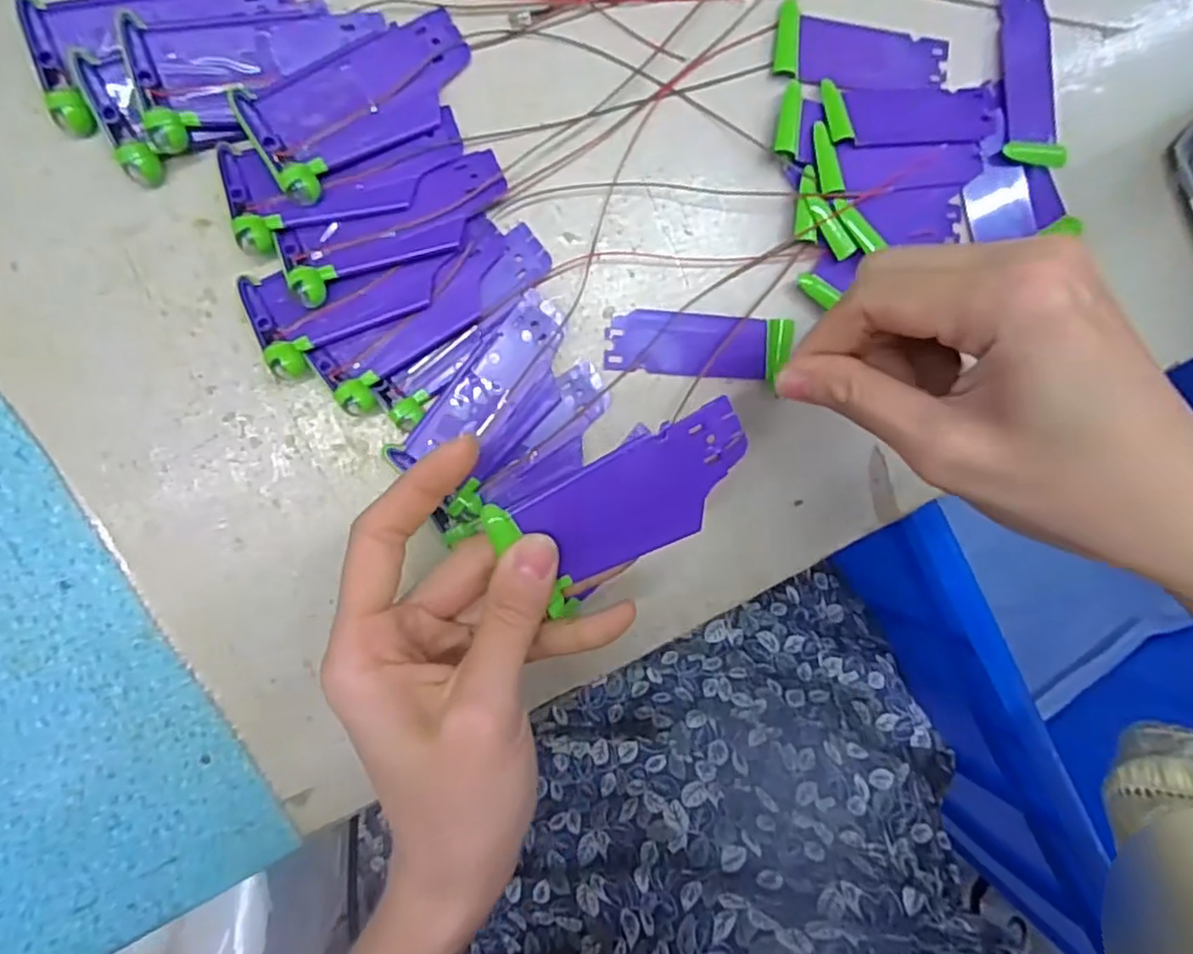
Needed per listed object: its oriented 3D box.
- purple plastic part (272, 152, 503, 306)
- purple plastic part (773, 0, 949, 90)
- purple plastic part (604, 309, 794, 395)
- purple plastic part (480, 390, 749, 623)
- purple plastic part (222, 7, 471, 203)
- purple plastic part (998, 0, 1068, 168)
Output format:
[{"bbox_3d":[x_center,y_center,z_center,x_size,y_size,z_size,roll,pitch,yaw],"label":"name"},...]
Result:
[{"bbox_3d":[-0.076,-0.097,0.258,0.089,0.014,0.030,-26,98,-7],"label":"purple plastic part"},{"bbox_3d":[0.115,-0.181,0.289,0.078,0.004,0.031,7,93,-10],"label":"purple plastic part"},{"bbox_3d":[0.044,-0.056,0.289,0.078,0.004,0.027,2,95,-2],"label":"purple plastic part"},{"bbox_3d":[0.012,0.007,0.225,0.085,0.008,0.042,-34,99,2],"label":"purple plastic part"},{"bbox_3d":[-0.086,-0.142,0.255,0.087,0.015,0.041,-31,99,-6],"label":"purple plastic part"},{"bbox_3d":[0.193,-0.177,0.298,0.027,0.007,0.080,2,87,-11],"label":"purple plastic part"}]

